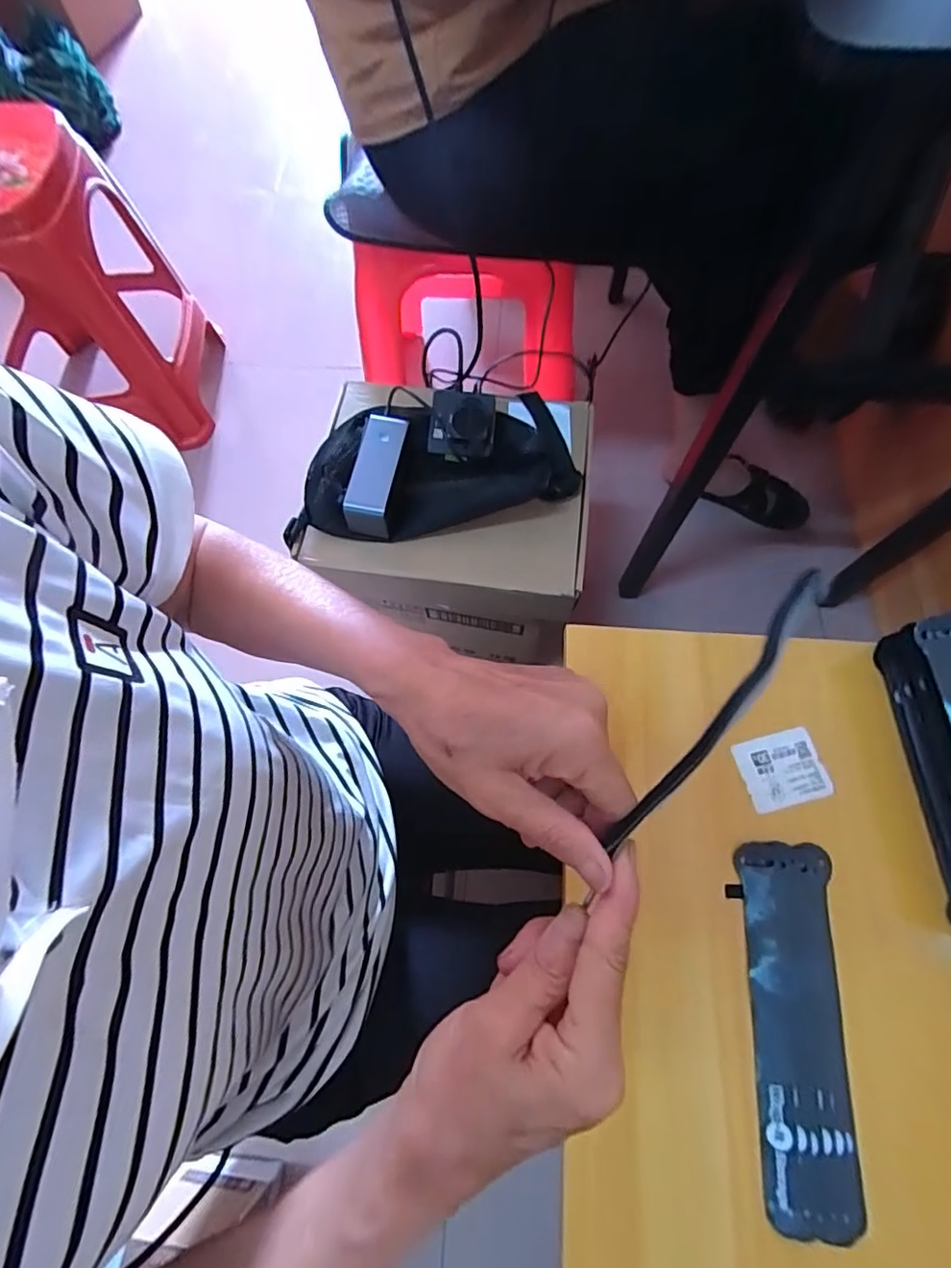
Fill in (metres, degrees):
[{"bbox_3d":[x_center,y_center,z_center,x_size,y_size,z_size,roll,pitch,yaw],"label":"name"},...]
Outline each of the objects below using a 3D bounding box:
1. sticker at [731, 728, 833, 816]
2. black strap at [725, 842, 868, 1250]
[{"bbox_3d":[0.220,0.097,0.394,0.058,0.004,0.049,-14,69,-4],"label":"sticker"},{"bbox_3d":[0.197,0.237,0.338,0.059,0.009,0.199,5,69,4],"label":"black strap"}]

